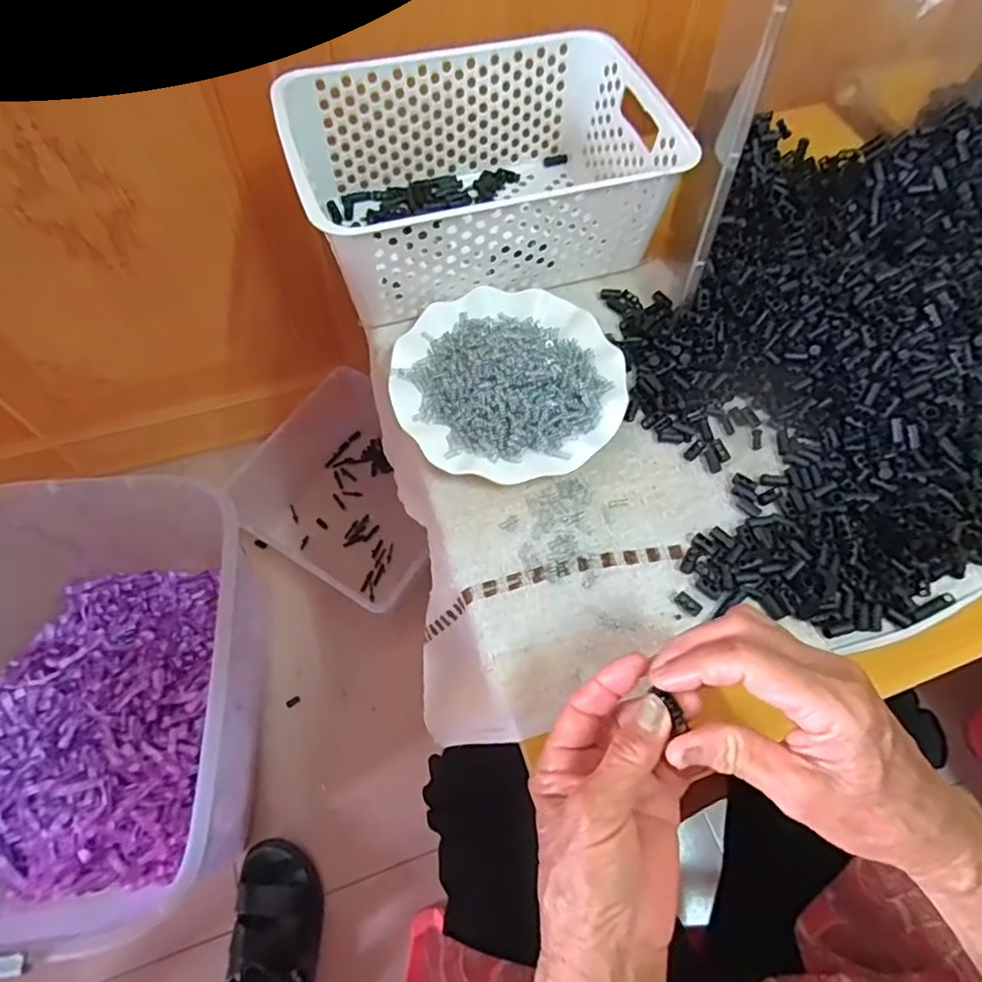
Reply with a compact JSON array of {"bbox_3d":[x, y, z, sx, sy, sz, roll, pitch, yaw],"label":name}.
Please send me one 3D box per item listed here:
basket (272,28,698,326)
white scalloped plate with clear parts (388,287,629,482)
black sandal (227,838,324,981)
[{"bbox_3d":[-0.011,-0.275,0.523,0.301,0.112,0.199,-15,65,-11],"label":"basket"},{"bbox_3d":[0.015,-0.097,0.462,0.179,0.038,0.175,1,63,-3],"label":"white scalloped plate with clear parts"},{"bbox_3d":[-0.252,0.560,0.697,0.092,0.060,0.253,-4,63,-5],"label":"black sandal"}]

